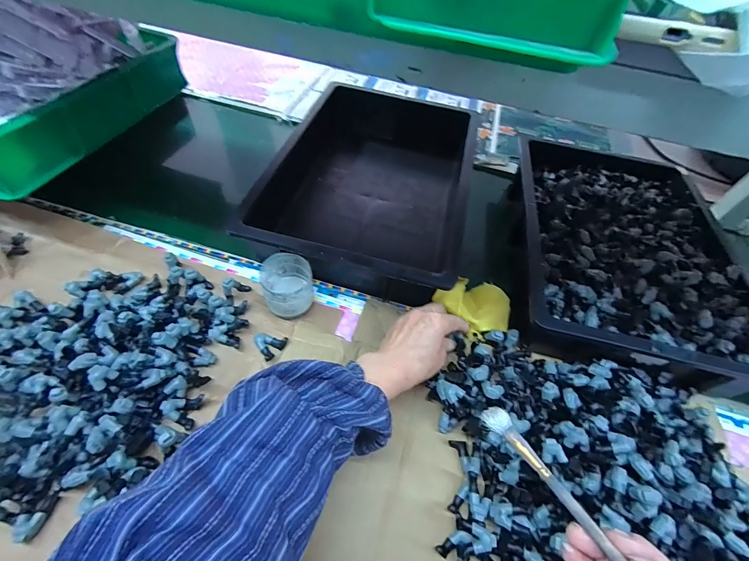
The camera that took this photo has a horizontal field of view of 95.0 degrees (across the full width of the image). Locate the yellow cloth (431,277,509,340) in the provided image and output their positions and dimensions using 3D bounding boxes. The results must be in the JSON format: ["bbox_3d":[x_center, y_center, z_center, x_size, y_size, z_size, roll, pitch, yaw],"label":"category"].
[{"bbox_3d":[0.142,0.036,0.471,0.105,0.052,0.086,-24,61,-20],"label":"yellow cloth"}]

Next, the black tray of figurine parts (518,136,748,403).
[{"bbox_3d":[0.375,-0.048,0.542,0.305,0.092,0.415,13,55,4],"label":"black tray of figurine parts"}]

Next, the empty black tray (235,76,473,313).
[{"bbox_3d":[0.002,-0.175,0.599,0.302,0.091,0.446,14,55,4],"label":"empty black tray"}]

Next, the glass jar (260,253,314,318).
[{"bbox_3d":[-0.116,0.007,0.460,0.063,0.068,0.072,-17,59,-16],"label":"glass jar"}]

